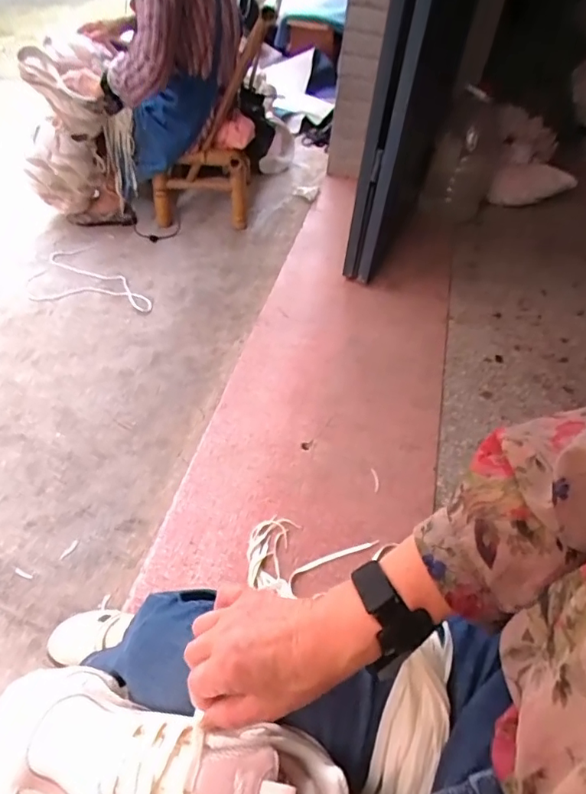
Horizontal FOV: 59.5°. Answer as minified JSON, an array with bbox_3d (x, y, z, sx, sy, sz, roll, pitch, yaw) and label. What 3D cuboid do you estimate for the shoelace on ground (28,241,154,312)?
[{"bbox_3d":[-0.618,-0.320,1.483,0.255,0.018,0.410,-32,58,-24],"label":"shoelace on ground"}]

